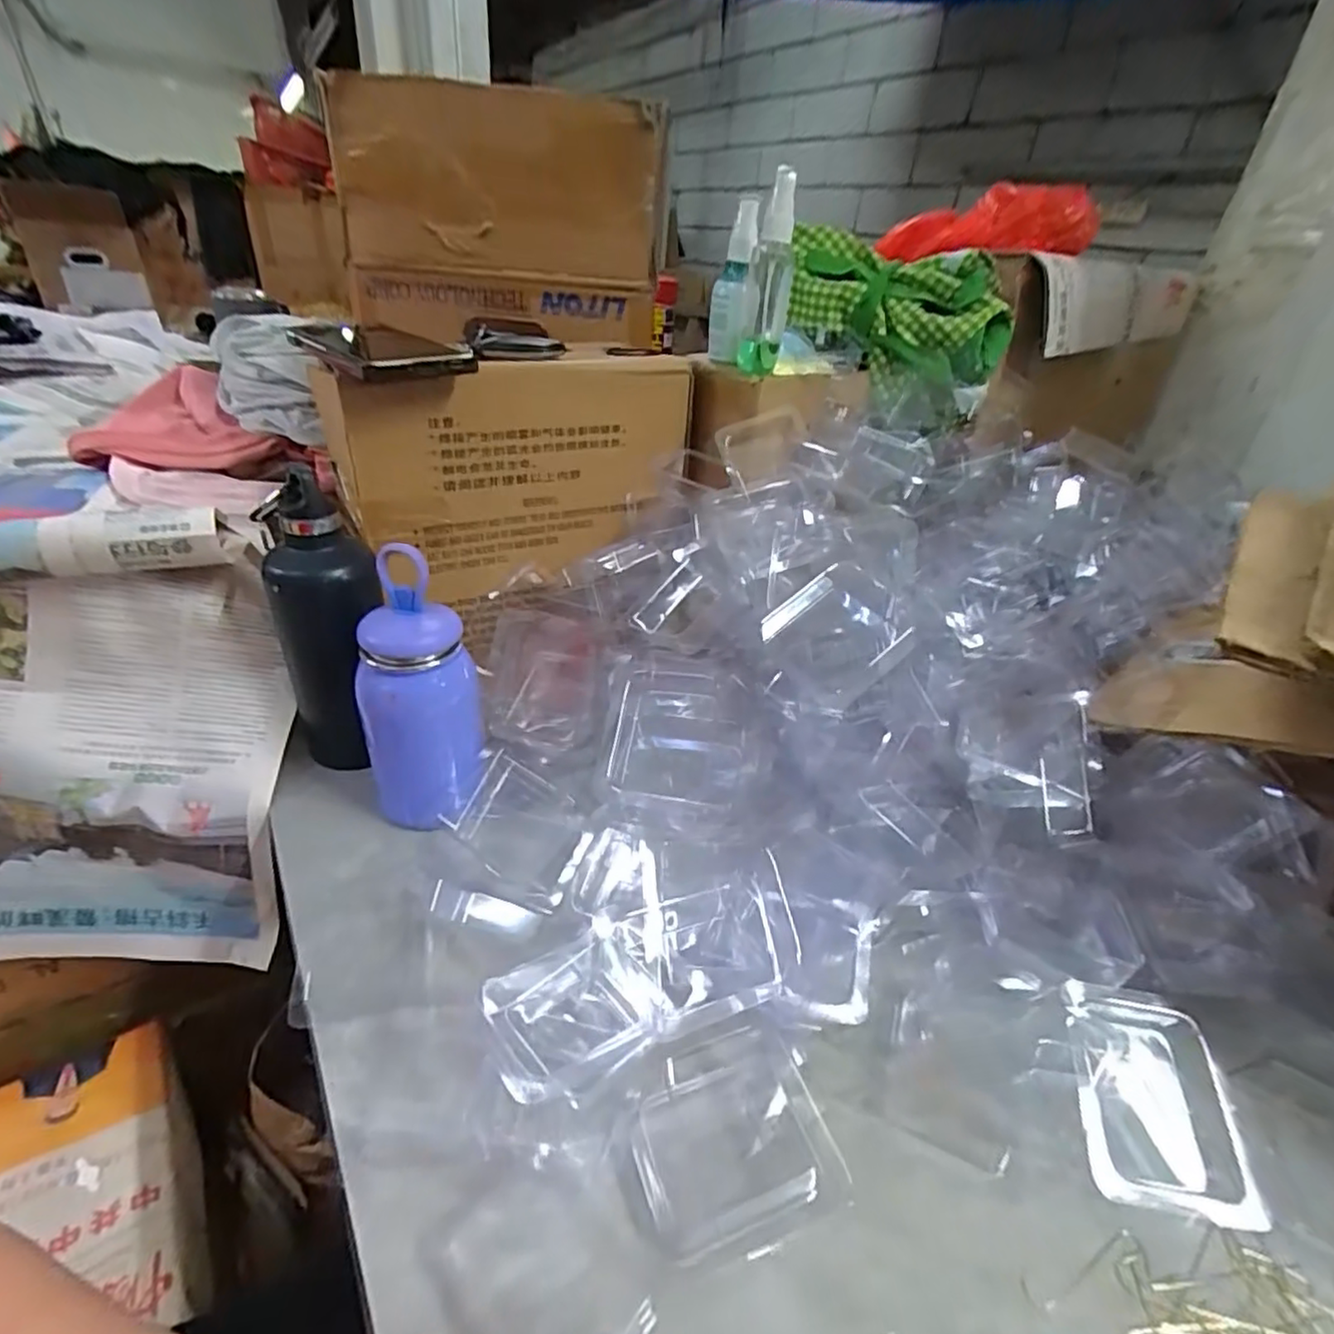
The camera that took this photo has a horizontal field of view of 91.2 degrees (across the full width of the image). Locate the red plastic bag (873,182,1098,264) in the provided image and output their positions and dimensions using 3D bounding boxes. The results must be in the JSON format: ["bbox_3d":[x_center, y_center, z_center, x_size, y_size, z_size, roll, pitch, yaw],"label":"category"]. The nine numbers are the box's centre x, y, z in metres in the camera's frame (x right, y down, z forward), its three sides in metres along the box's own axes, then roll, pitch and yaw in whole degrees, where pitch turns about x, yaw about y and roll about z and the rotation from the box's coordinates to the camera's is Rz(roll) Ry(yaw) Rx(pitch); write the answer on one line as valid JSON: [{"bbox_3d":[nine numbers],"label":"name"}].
[{"bbox_3d":[0.310,-0.422,0.624,0.190,0.066,0.054,10,33,6],"label":"red plastic bag"}]

